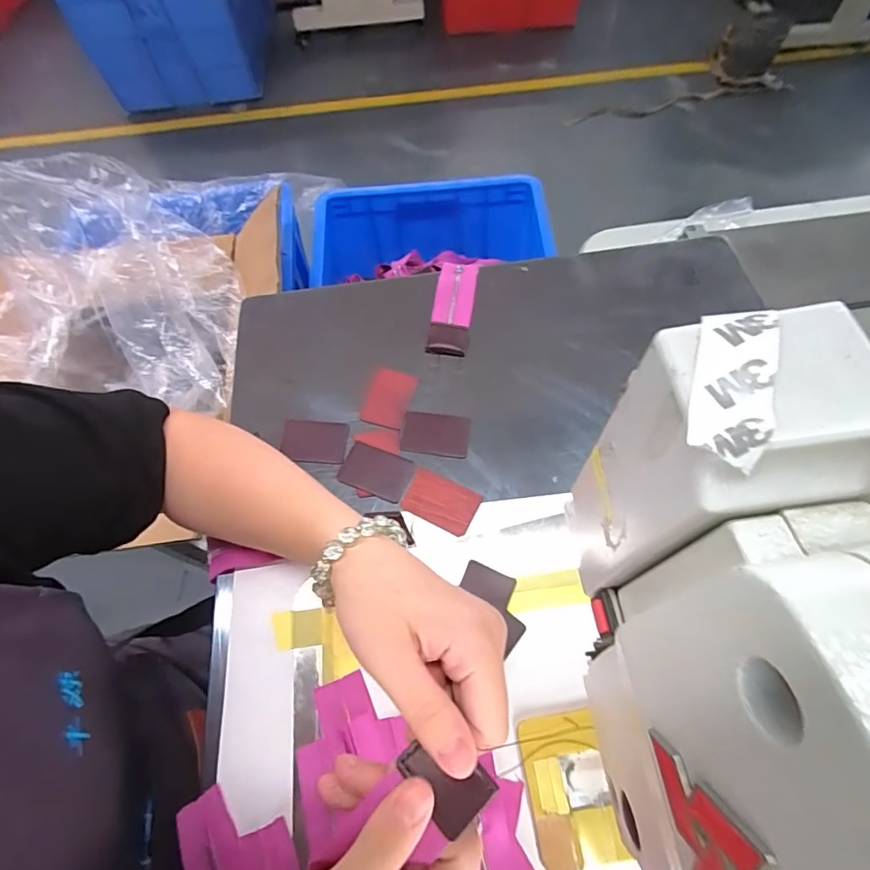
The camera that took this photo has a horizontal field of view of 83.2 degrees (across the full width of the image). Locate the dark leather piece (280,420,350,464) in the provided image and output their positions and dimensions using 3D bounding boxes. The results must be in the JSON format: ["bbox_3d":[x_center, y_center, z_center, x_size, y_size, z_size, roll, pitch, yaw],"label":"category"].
[{"bbox_3d":[-0.097,0.006,0.392,0.055,0.004,0.036,1,66,11],"label":"dark leather piece"}]

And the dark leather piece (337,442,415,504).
[{"bbox_3d":[-0.044,0.028,0.372,0.053,0.004,0.037,18,64,10],"label":"dark leather piece"}]

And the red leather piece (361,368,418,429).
[{"bbox_3d":[-0.038,-0.030,0.405,0.036,0.004,0.051,15,64,9],"label":"red leather piece"}]

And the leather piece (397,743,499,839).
[{"bbox_3d":[0.004,0.137,0.197,0.026,0.004,0.035,-38,56,-19],"label":"leather piece"}]

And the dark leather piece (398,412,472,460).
[{"bbox_3d":[0.000,0.000,0.387,0.054,0.004,0.036,8,63,5],"label":"dark leather piece"}]

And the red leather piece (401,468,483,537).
[{"bbox_3d":[0.004,0.049,0.357,0.051,0.004,0.035,23,65,13],"label":"red leather piece"}]

